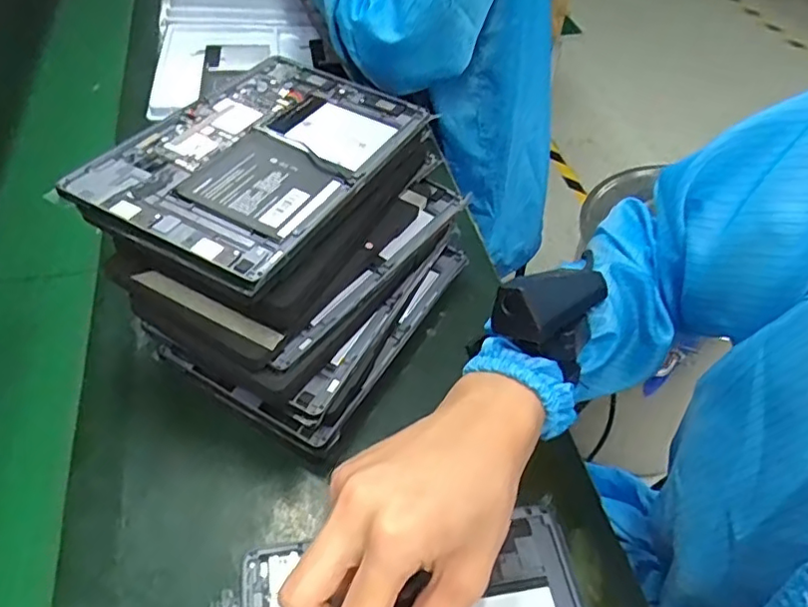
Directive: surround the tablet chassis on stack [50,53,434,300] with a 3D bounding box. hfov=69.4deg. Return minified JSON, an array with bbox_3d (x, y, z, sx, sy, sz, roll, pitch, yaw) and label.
[{"bbox_3d":[-0.110,-0.124,0.466,0.172,0.010,0.270,24,48,14],"label":"tablet chassis on stack"}]

